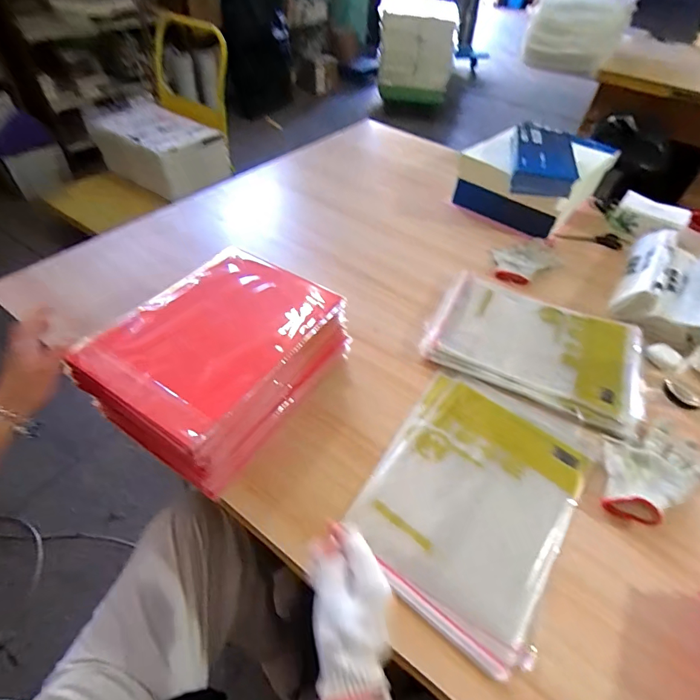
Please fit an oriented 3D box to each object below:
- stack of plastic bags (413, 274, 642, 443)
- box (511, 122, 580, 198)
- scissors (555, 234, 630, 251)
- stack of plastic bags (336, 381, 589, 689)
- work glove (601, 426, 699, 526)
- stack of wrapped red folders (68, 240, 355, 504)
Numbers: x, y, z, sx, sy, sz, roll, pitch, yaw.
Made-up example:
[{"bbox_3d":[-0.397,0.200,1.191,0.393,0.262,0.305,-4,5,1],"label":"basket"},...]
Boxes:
[{"bbox_3d":[0.320,-0.015,0.731,0.344,0.029,0.260,22,50,14],"label":"stack of plastic bags"},{"bbox_3d":[0.437,-0.442,0.958,0.130,0.056,0.271,15,48,9],"label":"box"},{"bbox_3d":[0.578,-0.268,1.003,0.168,0.010,0.049,14,48,7],"label":"scissors"},{"bbox_3d":[0.156,0.190,0.552,0.232,0.014,0.310,29,52,20],"label":"stack of plastic bags"},{"bbox_3d":[0.417,0.161,0.577,0.190,0.033,0.099,-20,53,-22],"label":"work glove"},{"bbox_3d":[-0.175,0.002,0.585,0.231,0.107,0.292,28,51,19],"label":"stack of wrapped red folders"}]

